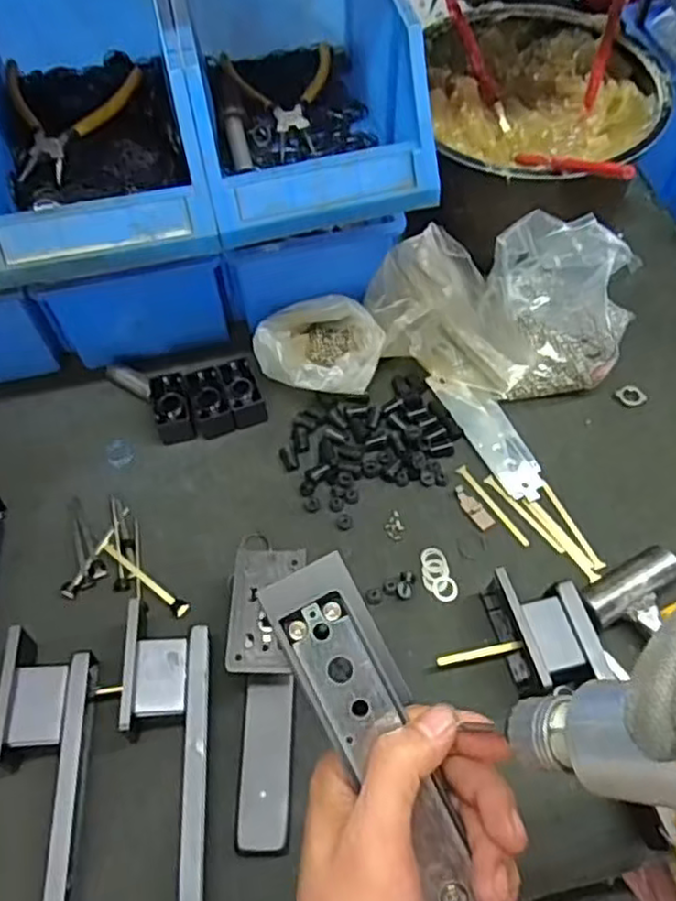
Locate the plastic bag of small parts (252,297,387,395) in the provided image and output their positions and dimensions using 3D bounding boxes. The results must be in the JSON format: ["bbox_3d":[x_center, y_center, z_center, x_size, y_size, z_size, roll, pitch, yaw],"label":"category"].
[{"bbox_3d":[-0.015,-0.087,0.589,0.102,0.046,0.087,-22,64,-10],"label":"plastic bag of small parts"}]

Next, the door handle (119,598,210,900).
[{"bbox_3d":[-0.111,0.190,0.446,0.057,0.043,0.184,-4,62,-1],"label":"door handle"}]

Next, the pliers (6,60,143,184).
[{"bbox_3d":[-0.215,-0.253,0.525,0.107,0.010,0.118,4,62,3],"label":"pliers"}]

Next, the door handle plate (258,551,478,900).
[{"bbox_3d":[0.025,0.141,0.313,0.045,0.050,0.190,-24,81,-11],"label":"door handle plate"}]

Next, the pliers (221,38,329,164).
[{"bbox_3d":[-0.037,-0.291,0.561,0.091,0.013,0.127,-13,63,-6],"label":"pliers"}]

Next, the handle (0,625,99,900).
[{"bbox_3d":[-0.207,0.210,0.436,0.096,0.042,0.186,-7,62,-3],"label":"handle"}]

